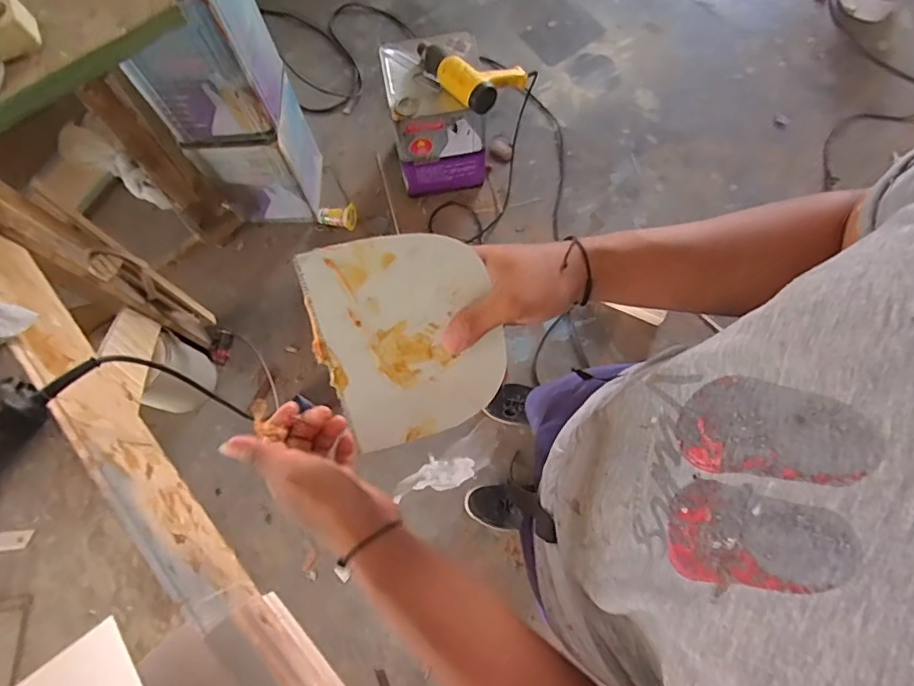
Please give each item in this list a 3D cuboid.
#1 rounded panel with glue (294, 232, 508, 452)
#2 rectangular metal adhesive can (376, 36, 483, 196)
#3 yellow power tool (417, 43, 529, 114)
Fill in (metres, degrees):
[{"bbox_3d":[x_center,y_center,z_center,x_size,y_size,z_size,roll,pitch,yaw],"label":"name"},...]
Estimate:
[{"bbox_3d":[-0.032,-0.004,0.359,0.118,0.004,0.143,-18,111,-5],"label":"rounded panel with glue"},{"bbox_3d":[-0.056,-0.610,1.432,0.240,0.332,0.233,-9,74,-3],"label":"rectangular metal adhesive can"},{"bbox_3d":[0.014,-0.648,1.252,0.261,0.086,0.147,38,77,10],"label":"yellow power tool"}]

